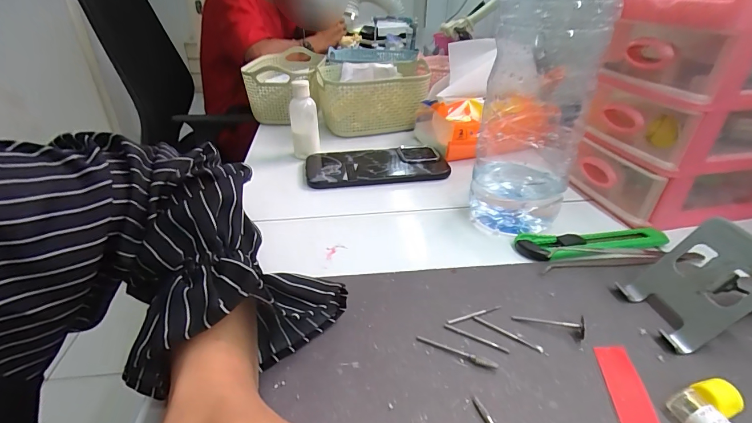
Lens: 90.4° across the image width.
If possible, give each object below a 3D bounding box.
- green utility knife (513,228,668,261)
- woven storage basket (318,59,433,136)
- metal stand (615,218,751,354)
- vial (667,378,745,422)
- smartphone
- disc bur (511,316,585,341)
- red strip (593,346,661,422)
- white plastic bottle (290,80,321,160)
[{"bbox_3d":[0.192,0.028,0.326,0.133,0.009,0.030,-3,31,-4],"label":"green utility knife"},{"bbox_3d":[-0.009,-0.185,0.588,0.163,0.093,0.121,-8,32,-12],"label":"woven storage basket"},{"bbox_3d":[0.210,0.044,0.245,0.014,0.077,0.060,20,28,-20],"label":"metal stand"},{"bbox_3d":[0.177,0.110,0.187,0.031,0.018,0.045,-4,31,-6],"label":"vial"},{"bbox_3d":[-0.001,-0.057,0.470,0.169,0.017,0.079,-5,31,-7],"label":"smartphone"},{"bbox_3d":[0.116,0.075,0.250,0.044,0.011,0.011,7,32,12],"label":"disc bur"},{"bbox_3d":[0.145,0.103,0.214,0.022,0.004,0.061,5,32,10],"label":"red strip"},{"bbox_3d":[-0.092,-0.117,0.477,0.033,0.091,0.029,-8,32,-12],"label":"white plastic bottle"}]

